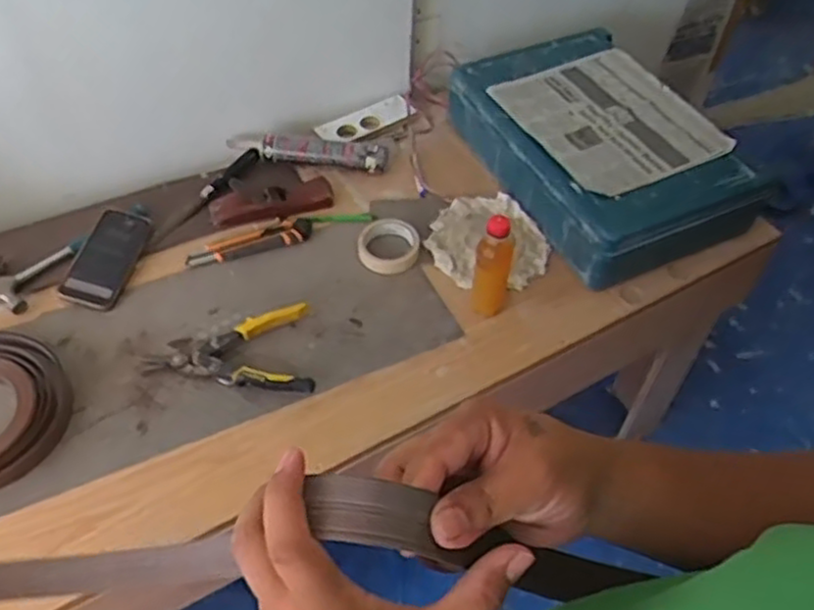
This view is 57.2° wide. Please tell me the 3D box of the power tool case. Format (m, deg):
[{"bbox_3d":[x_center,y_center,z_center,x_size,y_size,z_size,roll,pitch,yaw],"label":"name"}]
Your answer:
[{"bbox_3d":[0.309,-0.269,1.249,0.321,0.124,0.485,-18,54,-17],"label":"power tool case"}]

